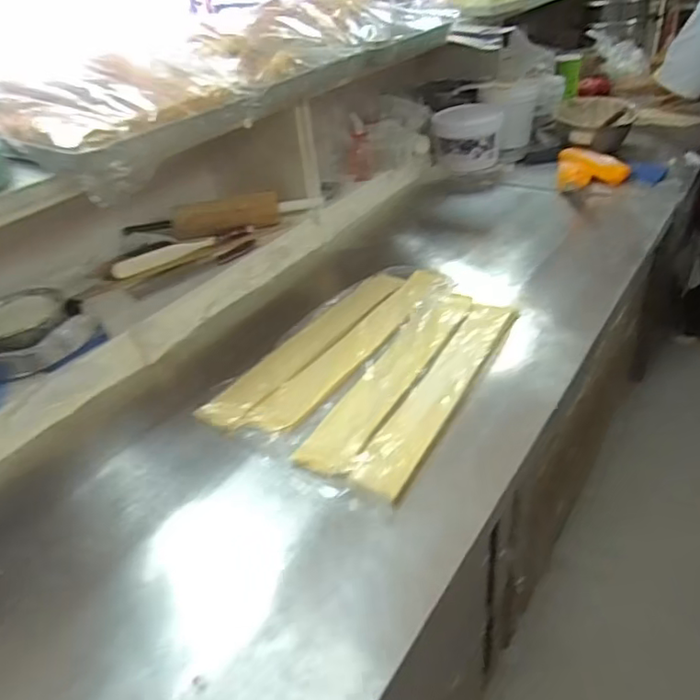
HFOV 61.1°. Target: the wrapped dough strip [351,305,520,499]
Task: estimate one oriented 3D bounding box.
[{"bbox_3d":[0.166,0.057,1.062,0.100,0.016,0.538,15,41,29],"label":"wrapped dough strip"}]

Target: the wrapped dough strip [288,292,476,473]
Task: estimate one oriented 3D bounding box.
[{"bbox_3d":[0.084,0.037,1.117,0.105,0.015,0.535,14,41,28],"label":"wrapped dough strip"}]

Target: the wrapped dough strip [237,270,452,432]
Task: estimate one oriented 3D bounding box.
[{"bbox_3d":[0.029,-0.022,1.204,0.097,0.010,0.593,19,43,33],"label":"wrapped dough strip"}]

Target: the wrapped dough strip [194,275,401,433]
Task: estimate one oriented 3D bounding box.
[{"bbox_3d":[-0.077,-0.026,1.222,0.100,0.014,0.567,19,43,33],"label":"wrapped dough strip"}]

